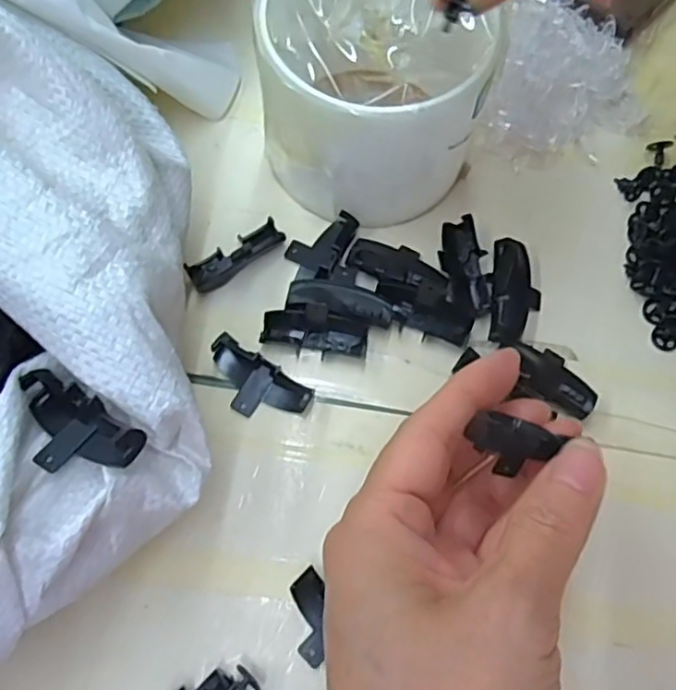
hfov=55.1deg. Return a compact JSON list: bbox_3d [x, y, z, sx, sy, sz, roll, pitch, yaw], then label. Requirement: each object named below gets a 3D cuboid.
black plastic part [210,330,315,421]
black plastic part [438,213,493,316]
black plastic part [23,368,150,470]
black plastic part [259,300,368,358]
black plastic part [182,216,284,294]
[{"bbox_3d":[-0.032,0.015,0.246,0.040,0.012,0.021,29,72,8],"label":"black plastic part"},{"bbox_3d":[0.052,-0.032,0.264,0.017,0.008,0.039,-8,71,-5],"label":"black plastic part"},{"bbox_3d":[-0.075,0.025,0.185,0.042,0.015,0.022,28,71,28],"label":"black plastic part"},{"bbox_3d":[-0.009,-0.006,0.252,0.040,0.015,0.015,8,71,1],"label":"black plastic part"},{"bbox_3d":[-0.041,-0.036,0.264,0.042,0.009,0.015,-34,75,-13],"label":"black plastic part"}]

